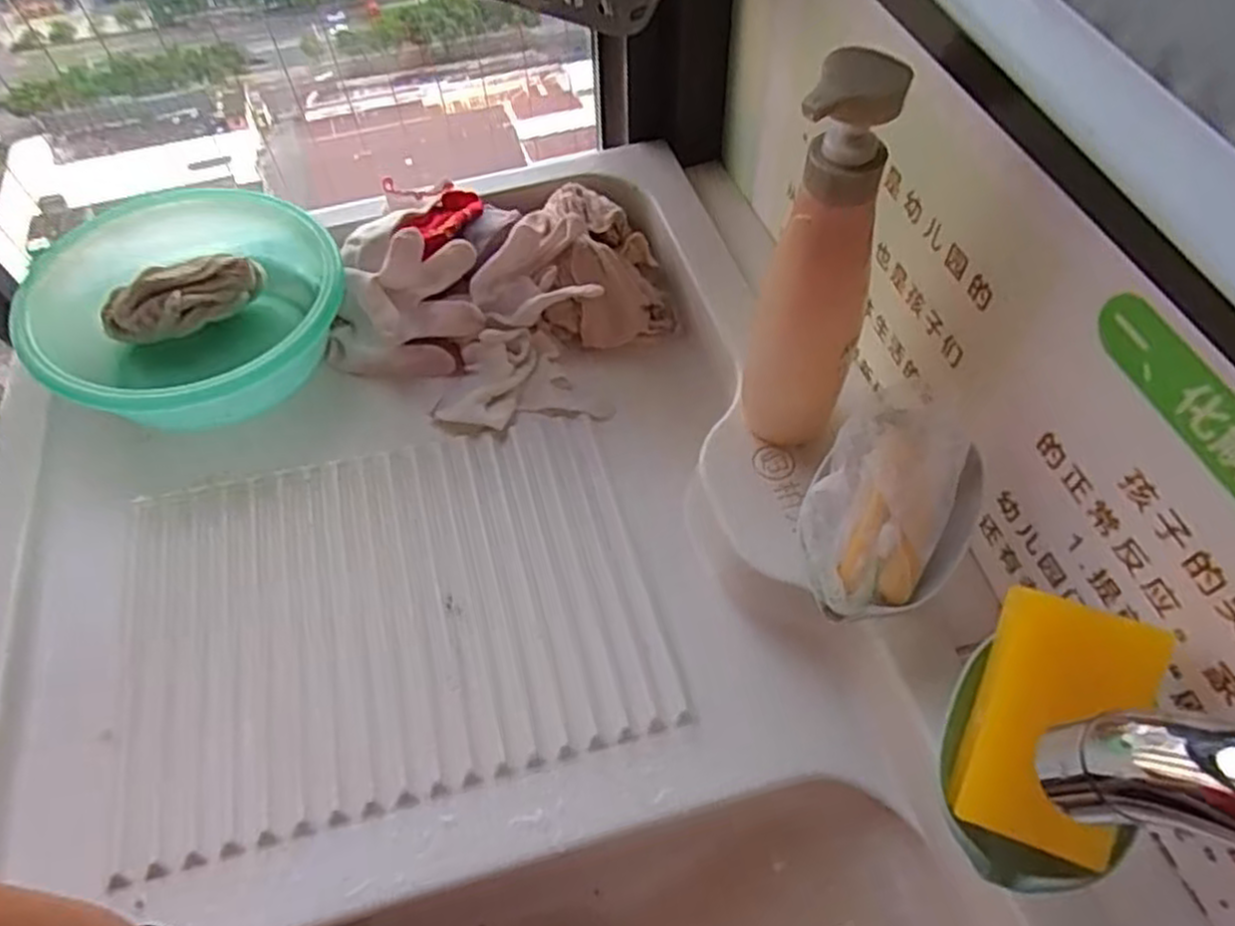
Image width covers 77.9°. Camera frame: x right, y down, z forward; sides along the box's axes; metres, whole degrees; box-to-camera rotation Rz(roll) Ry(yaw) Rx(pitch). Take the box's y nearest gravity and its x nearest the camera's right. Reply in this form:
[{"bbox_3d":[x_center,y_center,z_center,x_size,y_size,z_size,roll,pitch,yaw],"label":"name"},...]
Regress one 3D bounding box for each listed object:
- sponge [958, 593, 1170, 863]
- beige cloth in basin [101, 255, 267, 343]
[{"bbox_3d":[0.194,0.115,0.338,0.064,0.009,0.106,18,78,28],"label":"sponge"},{"bbox_3d":[-0.349,-0.132,0.617,0.119,0.043,0.041,-22,58,-11],"label":"beige cloth in basin"}]

